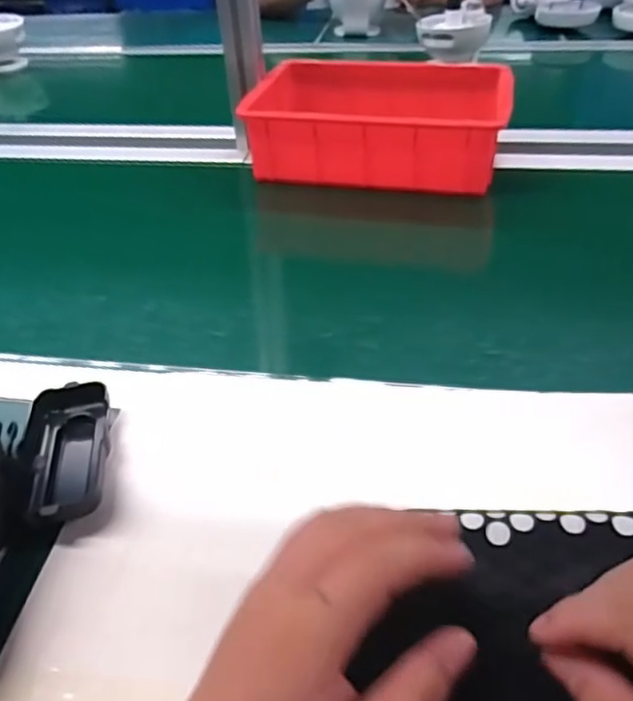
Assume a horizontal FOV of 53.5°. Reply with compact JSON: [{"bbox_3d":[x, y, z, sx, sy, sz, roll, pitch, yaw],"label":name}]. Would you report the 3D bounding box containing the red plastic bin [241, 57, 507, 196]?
[{"bbox_3d":[0.077,-0.274,0.744,0.280,0.078,0.198,9,41,14],"label":"red plastic bin"}]

